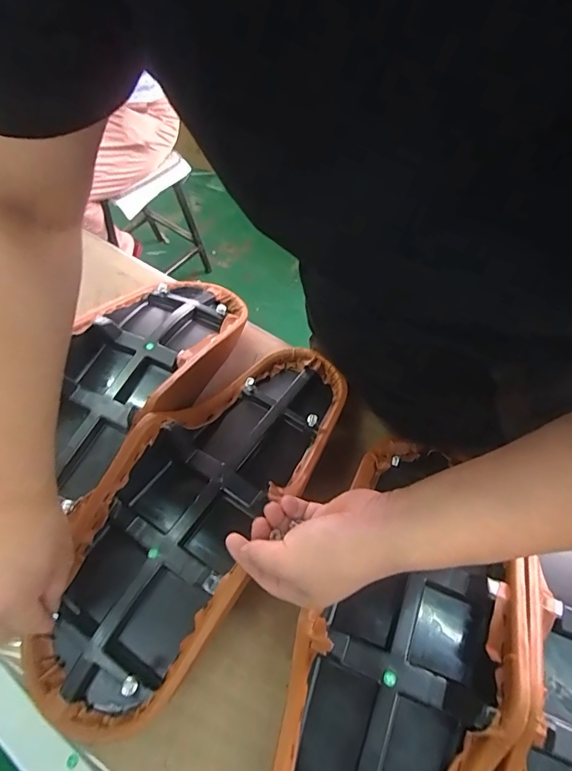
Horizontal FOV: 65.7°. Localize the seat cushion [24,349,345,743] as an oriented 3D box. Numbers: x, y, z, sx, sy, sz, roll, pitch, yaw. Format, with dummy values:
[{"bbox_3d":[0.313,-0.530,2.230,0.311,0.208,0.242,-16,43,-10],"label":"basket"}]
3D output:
[{"bbox_3d":[-0.087,0.113,0.475,0.168,0.094,0.461,27,62,17],"label":"seat cushion"}]

